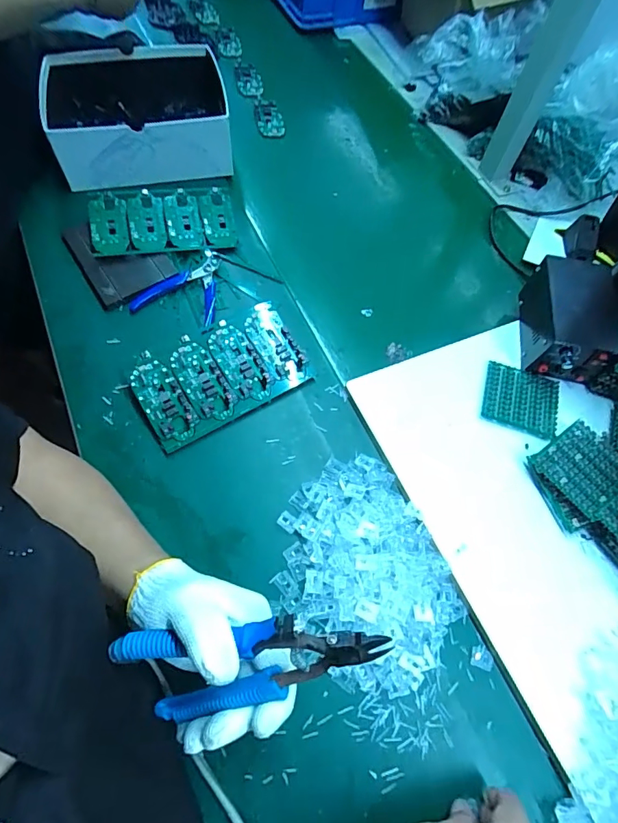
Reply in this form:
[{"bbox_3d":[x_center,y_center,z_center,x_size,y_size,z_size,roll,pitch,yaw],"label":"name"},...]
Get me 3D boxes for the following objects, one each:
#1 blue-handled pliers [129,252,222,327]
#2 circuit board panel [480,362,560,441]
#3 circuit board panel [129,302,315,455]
[{"bbox_3d":[-0.145,-0.157,0.559,0.103,0.017,0.116,18,63,3],"label":"blue-handled pliers"},{"bbox_3d":[0.253,-0.014,0.541,0.093,0.005,0.082,19,67,-3],"label":"circuit board panel"},{"bbox_3d":[-0.099,-0.045,0.508,0.184,0.025,0.106,-29,70,-19],"label":"circuit board panel"}]

